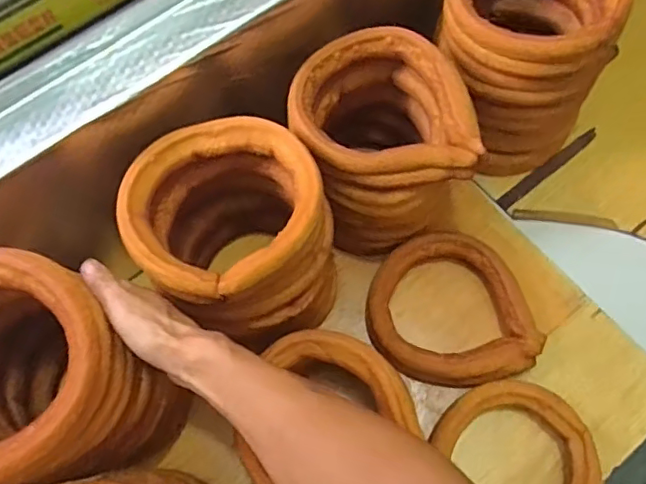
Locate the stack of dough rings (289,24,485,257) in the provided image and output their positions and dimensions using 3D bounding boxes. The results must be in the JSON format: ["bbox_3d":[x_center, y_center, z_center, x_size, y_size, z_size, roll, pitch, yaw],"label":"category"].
[{"bbox_3d":[0.066,-0.110,0.695,0.186,0.221,0.189,-15,69,-4],"label":"stack of dough rings"}]

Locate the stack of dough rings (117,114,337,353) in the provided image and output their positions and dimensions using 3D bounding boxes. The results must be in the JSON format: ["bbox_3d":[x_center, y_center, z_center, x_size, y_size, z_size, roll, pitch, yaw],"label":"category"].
[{"bbox_3d":[-0.086,0.005,0.640,0.191,0.237,0.198,-34,71,-11],"label":"stack of dough rings"}]

